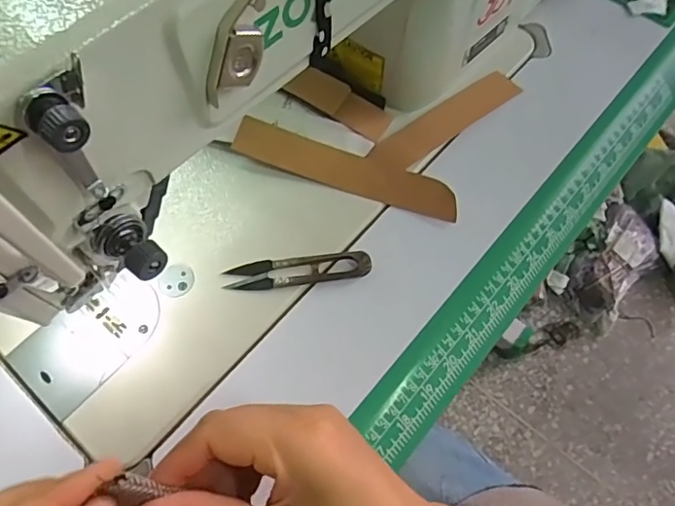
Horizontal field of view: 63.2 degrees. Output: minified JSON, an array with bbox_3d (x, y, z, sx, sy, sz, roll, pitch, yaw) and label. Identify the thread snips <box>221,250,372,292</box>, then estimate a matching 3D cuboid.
[{"bbox_3d":[-0.028,0.011,0.379,0.099,0.008,0.021,-6,64,-2],"label":"thread snips"}]

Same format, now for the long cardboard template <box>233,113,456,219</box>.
[{"bbox_3d":[0.006,-0.064,0.414,0.172,0.011,0.031,17,65,9],"label":"long cardboard template"}]

